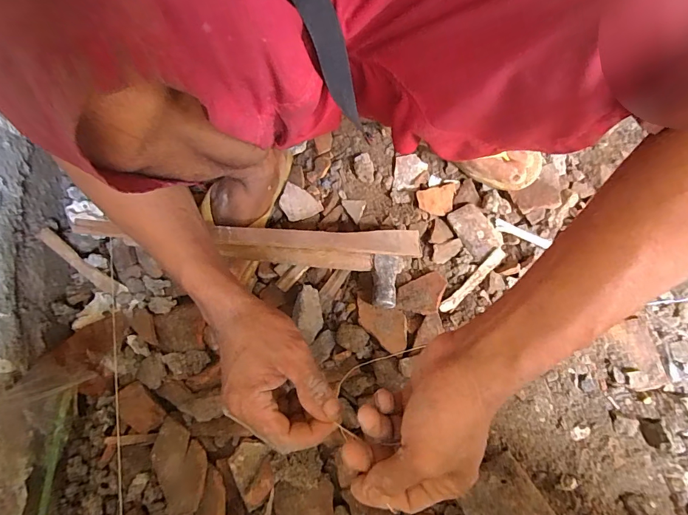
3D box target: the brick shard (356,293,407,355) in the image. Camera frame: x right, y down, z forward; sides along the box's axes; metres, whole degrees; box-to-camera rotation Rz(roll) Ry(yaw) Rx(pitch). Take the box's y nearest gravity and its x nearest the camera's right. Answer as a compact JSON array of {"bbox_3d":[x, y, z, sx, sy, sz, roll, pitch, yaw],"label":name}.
[{"bbox_3d":[0.048,0.079,0.510,0.046,0.009,0.085,-44,74,-12],"label":"brick shard"}]

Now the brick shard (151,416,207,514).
[{"bbox_3d":[-0.188,0.237,0.457,0.061,0.016,0.100,-22,70,-5],"label":"brick shard"}]

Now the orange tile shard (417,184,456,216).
[{"bbox_3d":[0.130,-0.079,0.557,0.054,0.005,0.041,-11,86,-5],"label":"orange tile shard"}]

